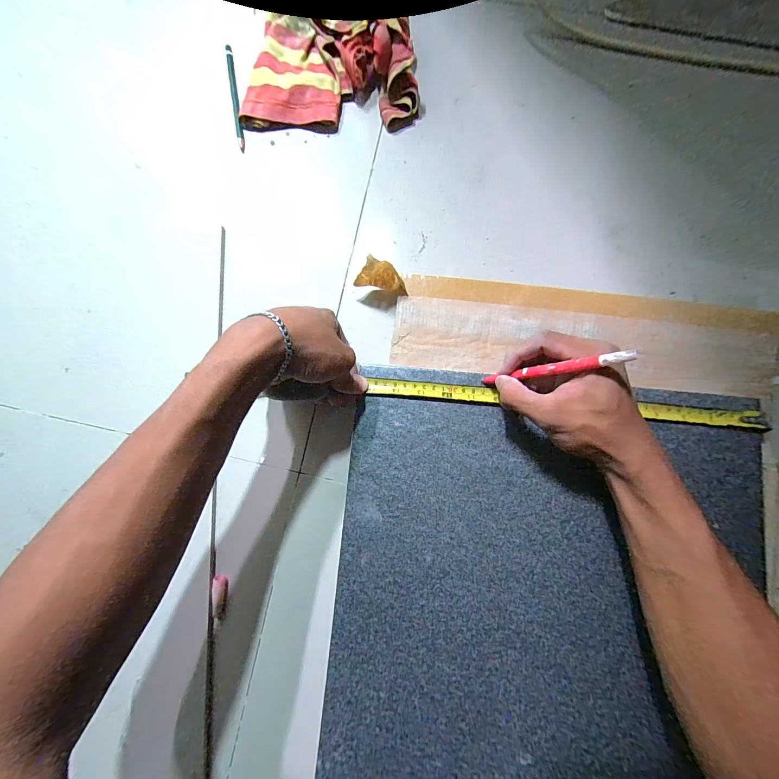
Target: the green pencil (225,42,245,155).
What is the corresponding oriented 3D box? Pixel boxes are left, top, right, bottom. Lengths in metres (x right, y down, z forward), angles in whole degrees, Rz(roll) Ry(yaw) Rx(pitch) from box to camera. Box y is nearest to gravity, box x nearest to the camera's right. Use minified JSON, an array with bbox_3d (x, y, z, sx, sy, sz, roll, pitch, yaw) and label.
[{"bbox_3d":[-0.183,-0.348,0.408,0.009,0.007,0.135,-9,82,1],"label":"green pencil"}]

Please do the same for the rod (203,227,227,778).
[{"bbox_3d":[-0.183,0.112,0.361,0.008,0.009,0.593,-2,82,2],"label":"rod"}]

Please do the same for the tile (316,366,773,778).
[{"bbox_3d":[0.143,0.186,0.322,0.385,0.010,0.391,5,83,3],"label":"tile"}]

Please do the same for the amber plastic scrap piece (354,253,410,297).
[{"bbox_3d":[-0.007,-0.120,0.358,0.055,0.051,0.023,11,83,4],"label":"amber plastic scrap piece"}]

